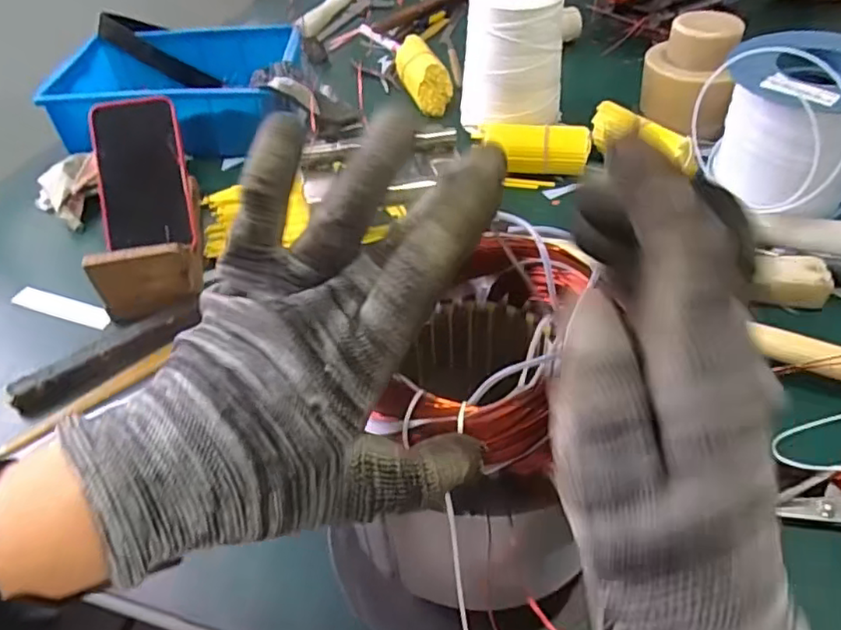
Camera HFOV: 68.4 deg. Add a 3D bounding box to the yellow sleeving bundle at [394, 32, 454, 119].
[{"bbox_3d":[0.003,-0.327,0.844,0.058,0.048,0.159,-14,46,-10],"label":"yellow sleeving bundle"}]

